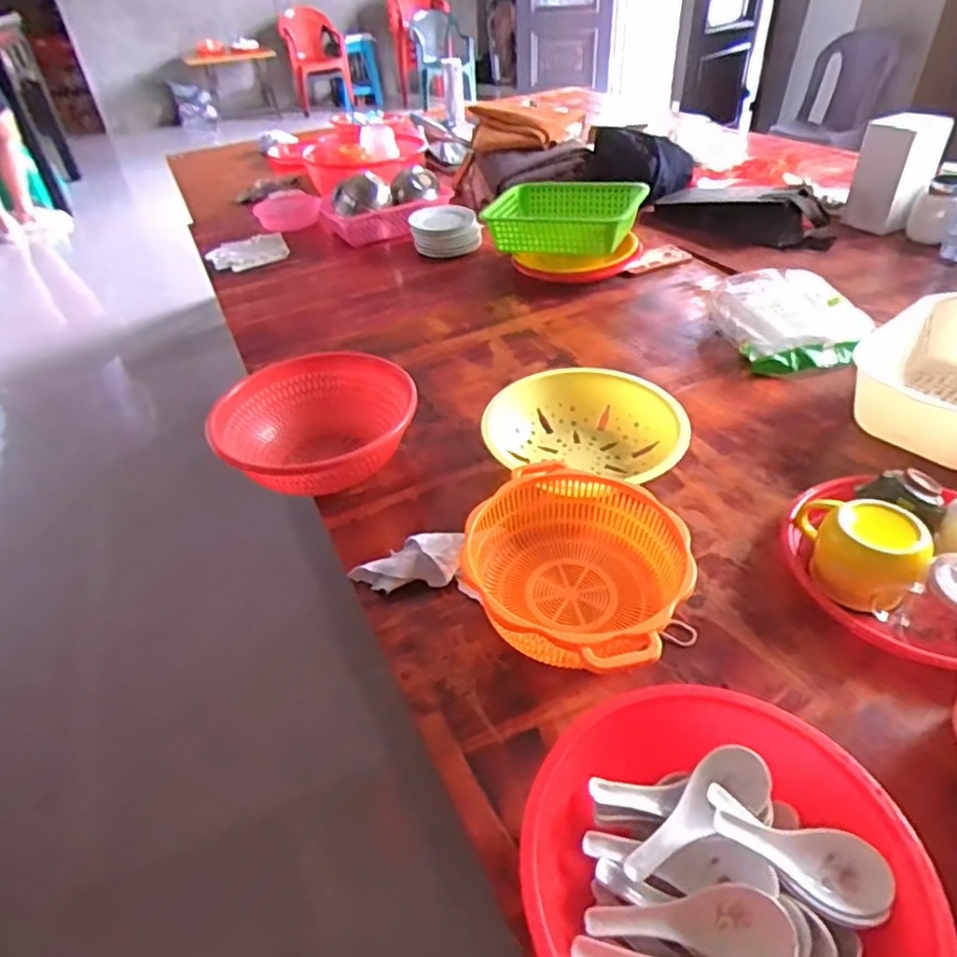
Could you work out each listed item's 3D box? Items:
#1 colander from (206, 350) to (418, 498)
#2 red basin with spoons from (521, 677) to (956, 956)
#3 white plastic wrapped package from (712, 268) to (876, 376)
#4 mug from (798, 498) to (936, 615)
[{"bbox_3d":[-0.217,-0.065,0.841,0.232,0.105,0.240,-3,40,2],"label":"colander"},{"bbox_3d":[0.158,0.272,0.424,0.241,0.081,0.232,-3,40,2],"label":"red basin with spoons"},{"bbox_3d":[0.498,-0.258,1.020,0.194,0.076,0.220,-5,40,0],"label":"white plastic wrapped package"},{"bbox_3d":[0.378,0.074,0.636,0.122,0.088,0.107,24,48,30],"label":"mug"}]

